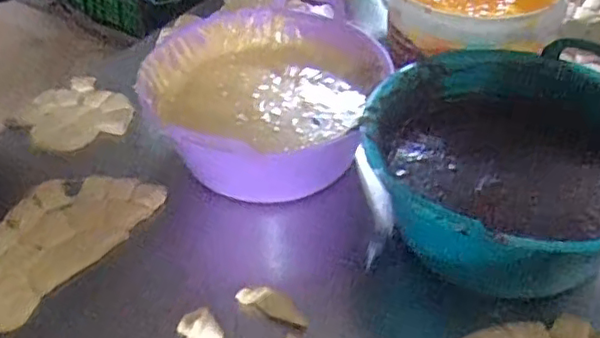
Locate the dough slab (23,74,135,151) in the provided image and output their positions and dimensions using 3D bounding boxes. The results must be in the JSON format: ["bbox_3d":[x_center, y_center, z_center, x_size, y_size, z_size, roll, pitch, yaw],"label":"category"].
[{"bbox_3d":[-0.298,-0.080,0.833,0.138,0.026,0.125,-9,44,-10],"label":"dough slab"}]

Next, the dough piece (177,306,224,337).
[{"bbox_3d":[-0.095,0.155,0.584,0.041,0.029,0.038,-6,44,-7],"label":"dough piece"}]

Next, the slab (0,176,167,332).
[{"bbox_3d":[-0.269,0.069,0.678,0.128,0.014,0.221,28,50,26],"label":"slab"}]

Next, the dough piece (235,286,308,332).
[{"bbox_3d":[-0.027,0.134,0.605,0.075,0.024,0.021,18,46,17],"label":"dough piece"}]

